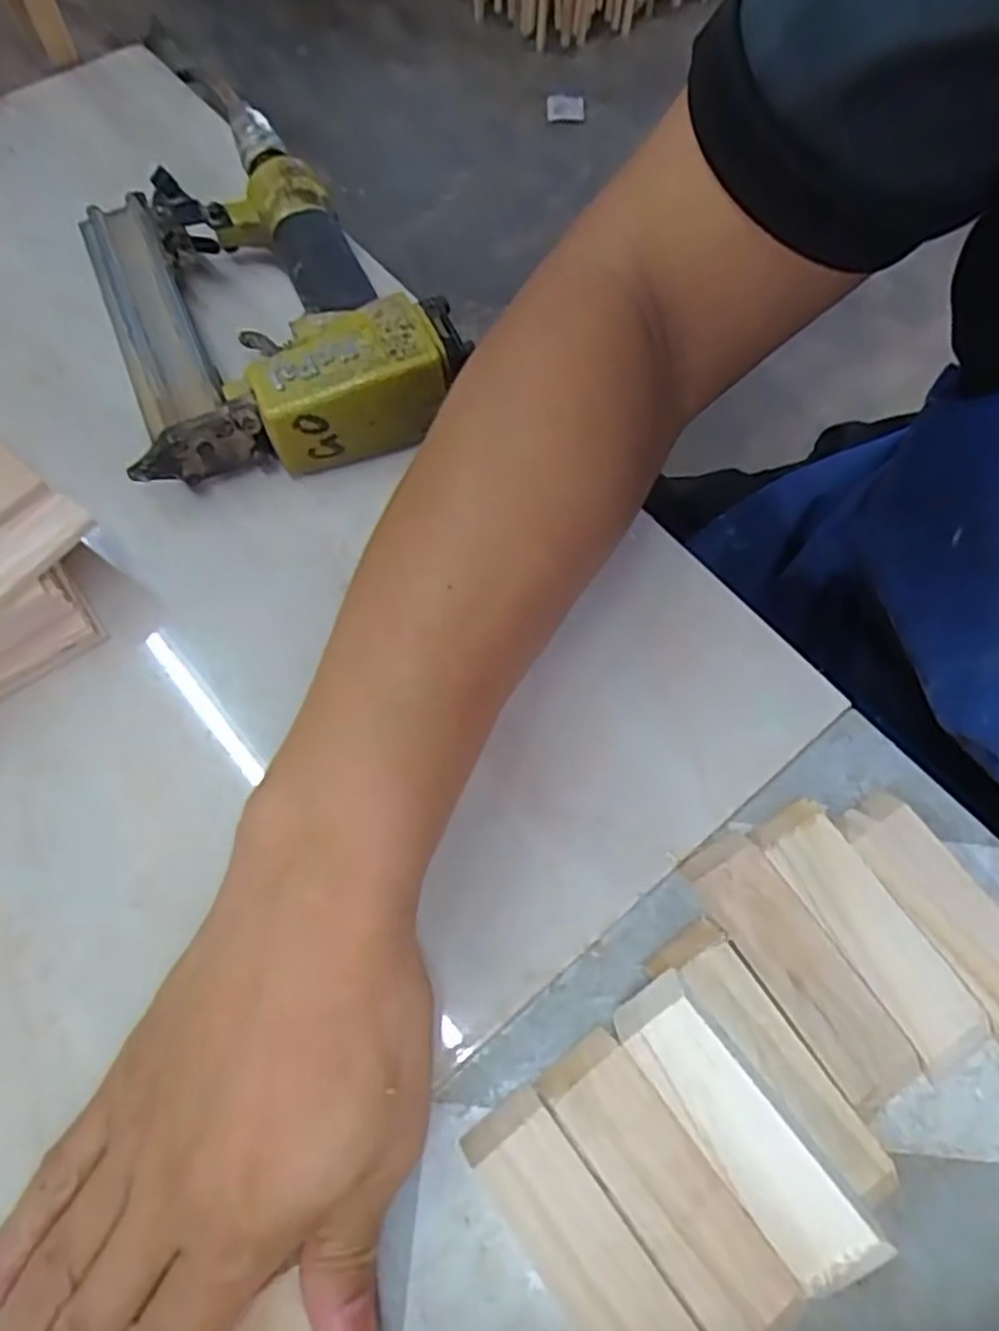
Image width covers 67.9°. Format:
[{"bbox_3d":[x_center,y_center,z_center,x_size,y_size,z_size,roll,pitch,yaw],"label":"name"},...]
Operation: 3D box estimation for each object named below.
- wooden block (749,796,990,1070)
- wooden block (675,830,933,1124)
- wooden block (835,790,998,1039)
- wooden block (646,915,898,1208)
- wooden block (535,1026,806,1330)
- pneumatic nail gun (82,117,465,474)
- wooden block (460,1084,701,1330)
[{"bbox_3d":[0.134,0.096,0.270,0.029,0.007,0.098,-28,69,-14],"label":"wooden block"},{"bbox_3d":[0.106,0.107,0.265,0.031,0.008,0.098,-28,69,-14],"label":"wooden block"},{"bbox_3d":[0.167,0.092,0.271,0.032,0.009,0.098,-27,69,-14],"label":"wooden block"},{"bbox_3d":[0.091,0.134,0.252,0.026,0.009,0.094,-31,70,-15],"label":"wooden block"},{"bbox_3d":[0.052,0.166,0.237,0.030,0.008,0.091,-34,71,-16],"label":"wooden block"},{"bbox_3d":[-0.121,-0.198,0.372,0.155,0.050,0.234,-17,67,-9],"label":"pneumatic nail gun"},{"bbox_3d":[0.028,0.182,0.231,0.028,0.009,0.092,-34,71,-16],"label":"wooden block"}]

